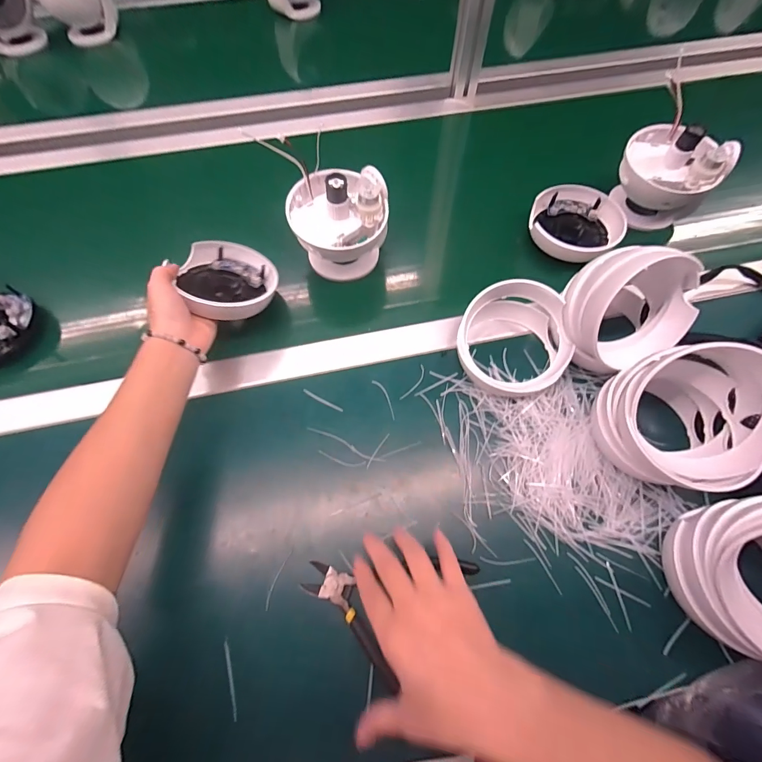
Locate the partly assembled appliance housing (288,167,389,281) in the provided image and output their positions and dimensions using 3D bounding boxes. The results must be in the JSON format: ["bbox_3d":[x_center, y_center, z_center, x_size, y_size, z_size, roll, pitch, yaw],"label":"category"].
[{"bbox_3d":[-0.049,-0.196,0.457,0.114,0.111,0.107,0,63,0],"label":"partly assembled appliance housing"}]

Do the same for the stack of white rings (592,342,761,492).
[{"bbox_3d":[0.276,0.037,0.337,0.115,0.098,0.117,-12,64,-7],"label":"stack of white rings"}]

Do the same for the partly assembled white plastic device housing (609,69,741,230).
[{"bbox_3d":[0.383,-0.282,0.498,0.114,0.119,0.126,31,67,14],"label":"partly assembled white plastic device housing"}]

